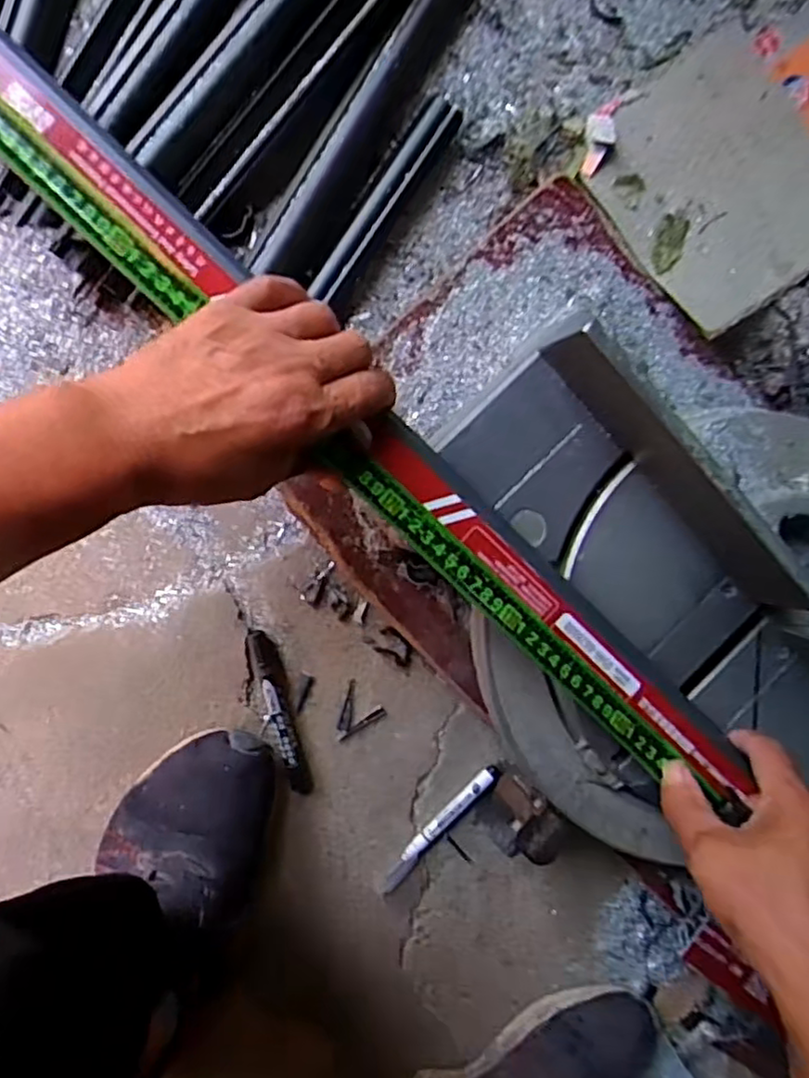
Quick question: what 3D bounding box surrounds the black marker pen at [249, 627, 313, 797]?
[{"bbox_3d":[-0.096,0.138,0.528,0.020,0.012,0.138,-14,96,-4],"label":"black marker pen"}]

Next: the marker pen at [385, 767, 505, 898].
[{"bbox_3d":[0.030,0.240,0.563,0.018,0.015,0.136,44,90,-7],"label":"marker pen"}]

